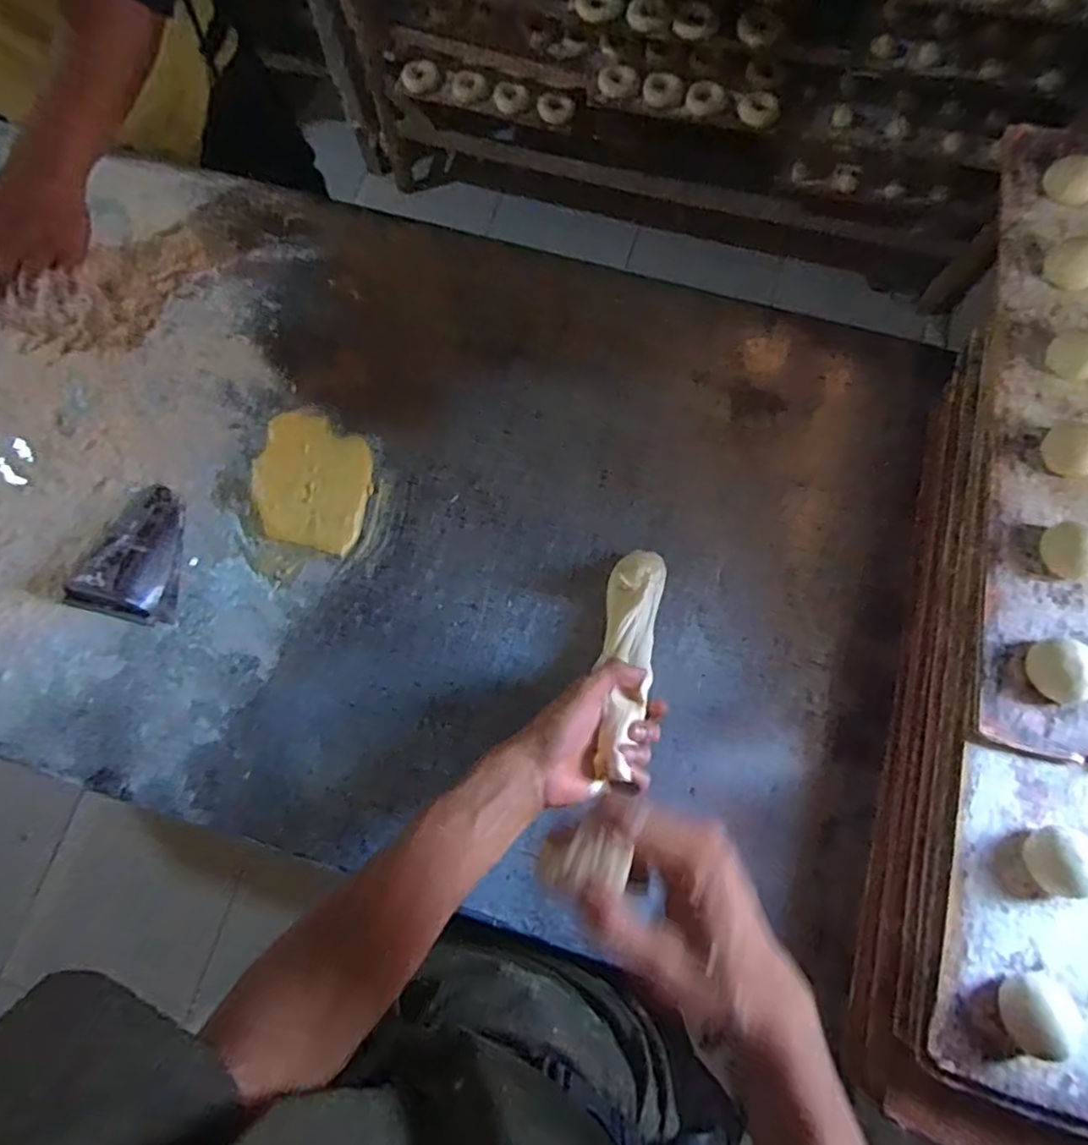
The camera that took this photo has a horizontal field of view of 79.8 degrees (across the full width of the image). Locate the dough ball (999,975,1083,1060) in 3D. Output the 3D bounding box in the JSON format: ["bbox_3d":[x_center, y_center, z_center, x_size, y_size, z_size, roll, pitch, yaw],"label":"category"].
[{"bbox_3d":[0.302,0.270,0.398,0.038,0.025,0.044,25,76,8],"label":"dough ball"}]

